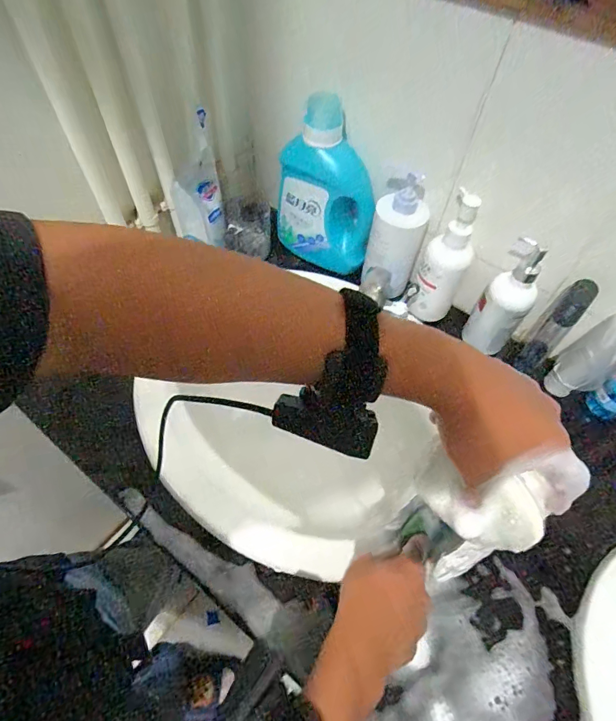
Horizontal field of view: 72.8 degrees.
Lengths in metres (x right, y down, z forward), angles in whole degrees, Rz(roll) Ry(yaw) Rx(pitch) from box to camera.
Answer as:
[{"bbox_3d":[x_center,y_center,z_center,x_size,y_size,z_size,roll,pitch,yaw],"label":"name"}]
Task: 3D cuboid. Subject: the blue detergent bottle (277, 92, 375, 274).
[{"bbox_3d":[0.034,-0.280,0.684,0.158,0.254,0.088,26,59,13],"label":"blue detergent bottle"}]

